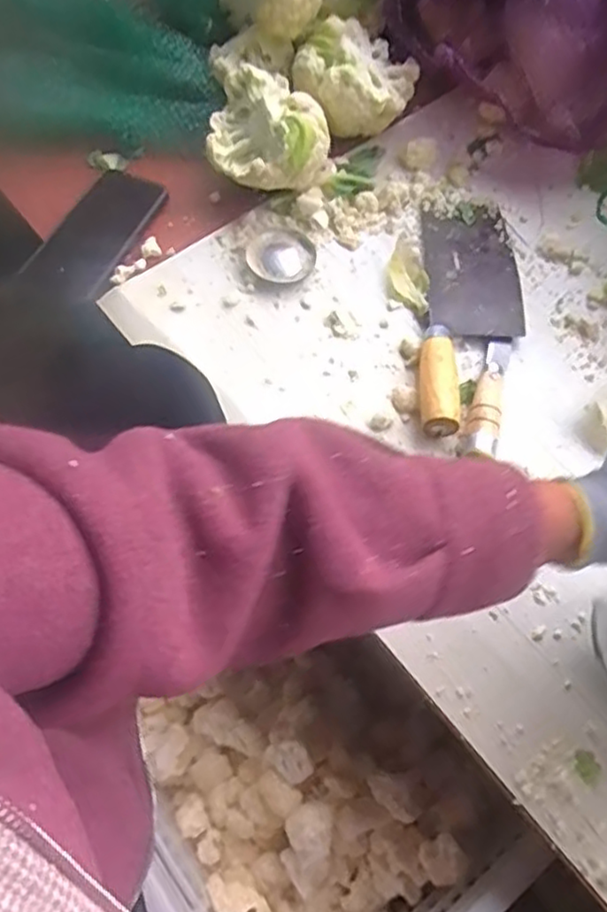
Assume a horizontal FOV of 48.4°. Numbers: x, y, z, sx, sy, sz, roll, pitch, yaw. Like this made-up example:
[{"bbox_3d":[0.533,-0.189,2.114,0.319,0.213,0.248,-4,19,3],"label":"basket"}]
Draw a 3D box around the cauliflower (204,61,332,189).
[{"bbox_3d":[-0.031,-0.298,0.637,0.107,0.078,0.114,0,64,0],"label":"cauliflower"}]

